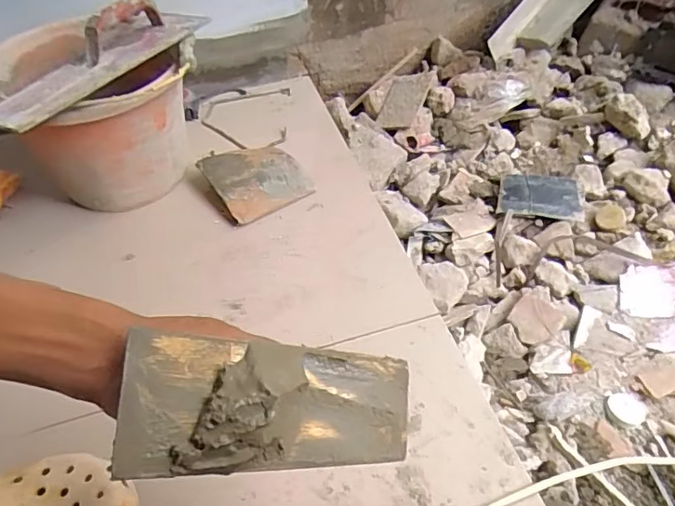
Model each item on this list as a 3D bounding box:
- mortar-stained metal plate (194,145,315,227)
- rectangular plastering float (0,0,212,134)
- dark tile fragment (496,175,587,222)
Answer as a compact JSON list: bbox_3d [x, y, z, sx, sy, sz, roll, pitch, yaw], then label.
[{"bbox_3d":[-0.125,-0.114,0.809,0.137,0.039,0.140,-27,51,-20],"label":"mortar-stained metal plate"},{"bbox_3d":[-0.287,-0.248,0.633,0.094,0.054,0.303,28,54,25],"label":"rectangular plastering float"},{"bbox_3d":[0.313,-0.088,0.807,0.121,0.009,0.074,8,65,12],"label":"dark tile fragment"}]

